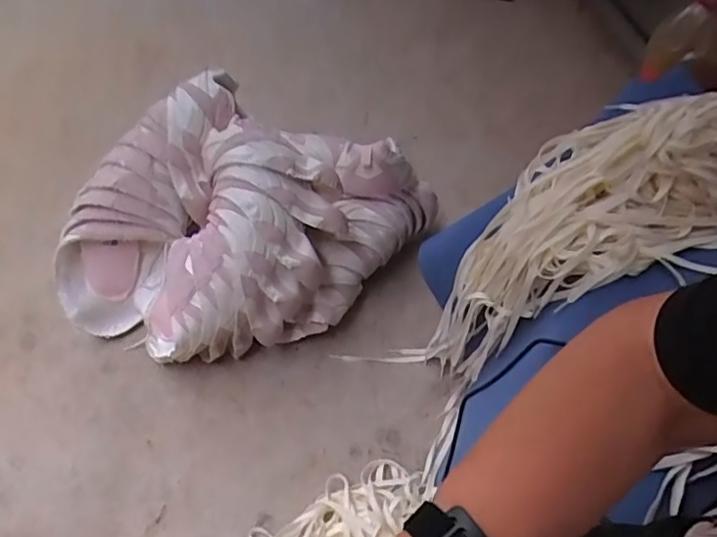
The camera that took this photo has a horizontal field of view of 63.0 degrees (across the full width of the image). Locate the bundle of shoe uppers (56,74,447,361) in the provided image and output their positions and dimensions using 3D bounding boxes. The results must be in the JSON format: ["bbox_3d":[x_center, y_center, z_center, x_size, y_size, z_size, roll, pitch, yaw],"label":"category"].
[{"bbox_3d":[-0.181,-0.088,0.940,0.396,0.265,0.539,30,55,26],"label":"bundle of shoe uppers"}]

